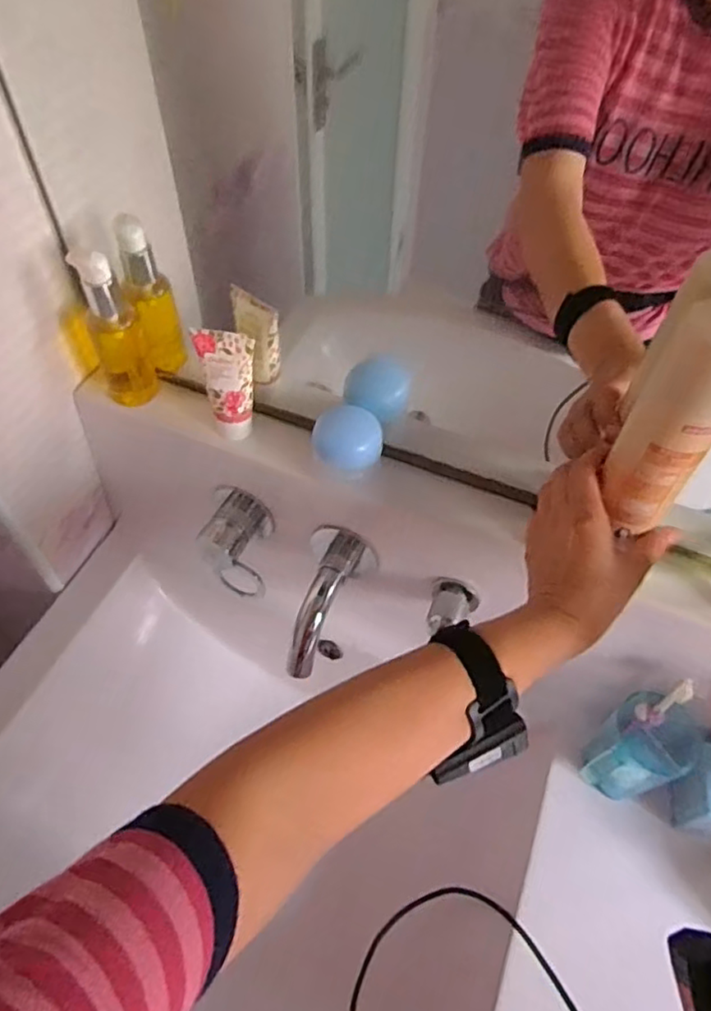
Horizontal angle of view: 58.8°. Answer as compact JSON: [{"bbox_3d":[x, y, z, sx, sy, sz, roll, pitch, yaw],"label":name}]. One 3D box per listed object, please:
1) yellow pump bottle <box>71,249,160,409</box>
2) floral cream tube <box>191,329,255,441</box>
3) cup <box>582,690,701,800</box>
[{"bbox_3d":[-0.207,-0.149,0.547,0.041,0.138,0.035,-15,55,-12],"label":"yellow pump bottle"},{"bbox_3d":[-0.104,-0.101,0.531,0.042,0.097,0.027,-10,54,-10],"label":"floral cream tube"},{"bbox_3d":[0.253,0.221,0.565,0.073,0.095,0.071,1,53,-1],"label":"cup"}]

